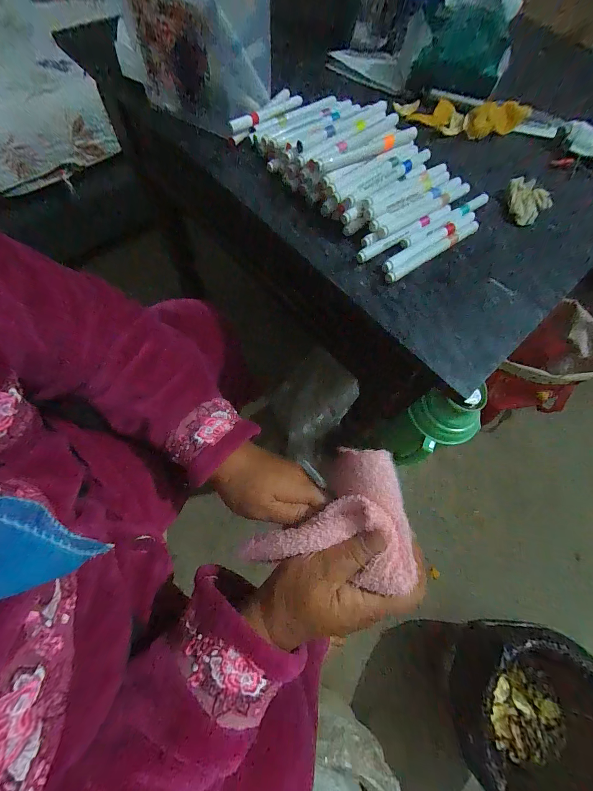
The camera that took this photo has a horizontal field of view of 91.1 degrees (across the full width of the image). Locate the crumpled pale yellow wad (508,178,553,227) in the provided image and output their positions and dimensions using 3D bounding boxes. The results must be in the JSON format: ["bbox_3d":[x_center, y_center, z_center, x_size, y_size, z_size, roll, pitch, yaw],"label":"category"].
[{"bbox_3d":[0.275,-0.237,0.346,0.051,0.020,0.066,37,71,11],"label":"crumpled pale yellow wad"}]

